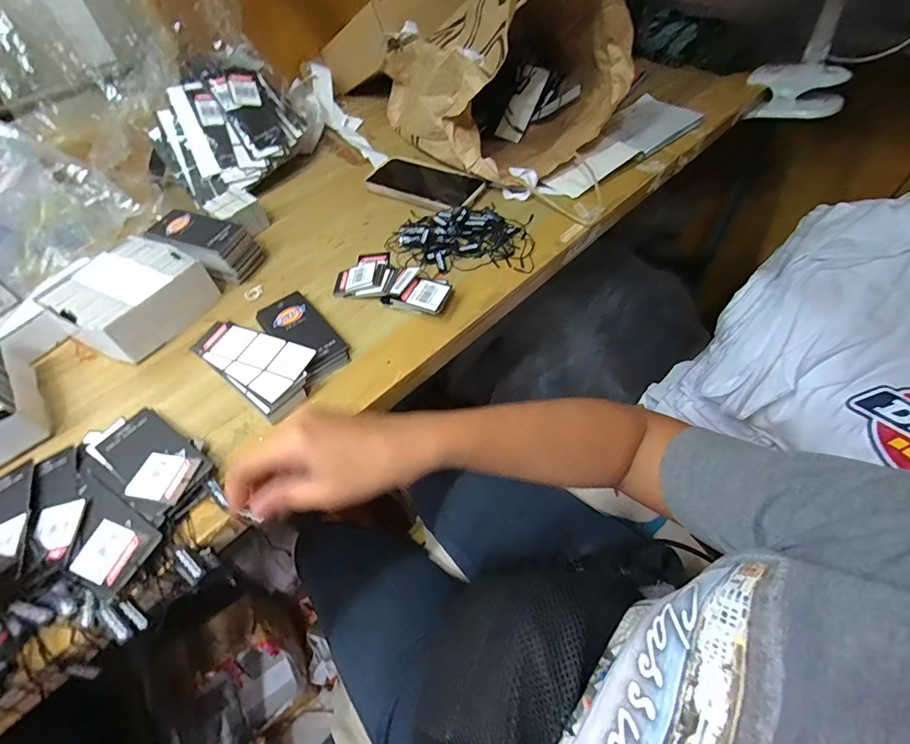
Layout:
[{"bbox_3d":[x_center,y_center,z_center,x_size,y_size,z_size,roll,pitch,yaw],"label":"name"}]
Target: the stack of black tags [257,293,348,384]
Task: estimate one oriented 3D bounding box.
[{"bbox_3d":[-0.151,-0.041,0.419,0.052,0.024,0.120,-37,60,-19],"label":"stack of black tags"}]

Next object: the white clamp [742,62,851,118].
[{"bbox_3d":[0.532,-0.434,0.659,0.113,0.072,0.070,-3,55,3],"label":"white clamp"}]

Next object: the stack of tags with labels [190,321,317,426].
[{"bbox_3d":[-0.184,-0.011,0.398,0.124,0.023,0.065,32,64,24],"label":"stack of tags with labels"}]

